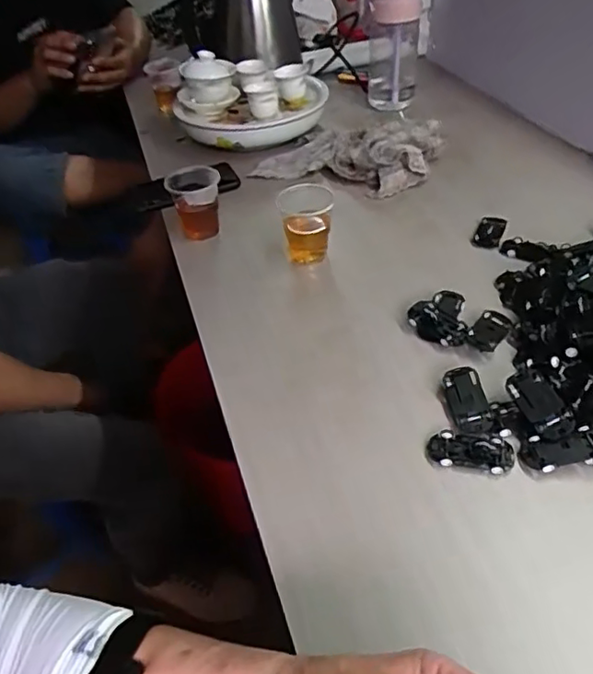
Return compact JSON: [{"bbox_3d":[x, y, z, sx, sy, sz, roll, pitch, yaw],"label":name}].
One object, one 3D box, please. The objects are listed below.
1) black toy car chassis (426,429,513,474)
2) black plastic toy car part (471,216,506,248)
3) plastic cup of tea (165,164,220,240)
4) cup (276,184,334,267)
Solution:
[{"bbox_3d":[0.139,0.091,0.455,0.066,0.010,0.030,7,44,14],"label":"black toy car chassis"},{"bbox_3d":[0.232,-0.126,0.682,0.029,0.011,0.055,17,47,23],"label":"black plastic toy car part"},{"bbox_3d":[-0.125,-0.167,0.727,0.066,0.086,0.071,-8,42,-2],"label":"plastic cup of tea"},{"bbox_3d":[0.013,-0.133,0.674,0.064,0.071,0.071,-6,42,0],"label":"cup"}]

